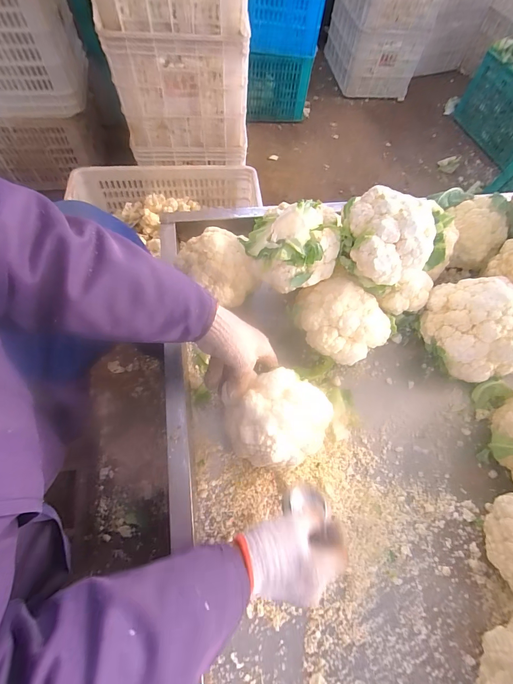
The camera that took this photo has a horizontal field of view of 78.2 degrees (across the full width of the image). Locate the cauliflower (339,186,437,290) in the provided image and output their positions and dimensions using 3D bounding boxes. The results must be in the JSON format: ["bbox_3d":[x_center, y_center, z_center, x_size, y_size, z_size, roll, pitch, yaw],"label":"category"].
[{"bbox_3d":[0.197,-0.158,0.491,0.122,0.094,0.123,-1,63,-4],"label":"cauliflower"}]

